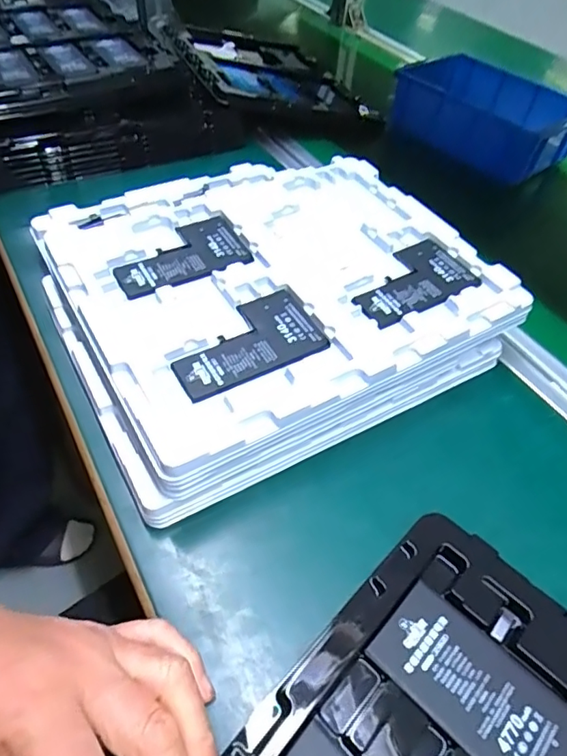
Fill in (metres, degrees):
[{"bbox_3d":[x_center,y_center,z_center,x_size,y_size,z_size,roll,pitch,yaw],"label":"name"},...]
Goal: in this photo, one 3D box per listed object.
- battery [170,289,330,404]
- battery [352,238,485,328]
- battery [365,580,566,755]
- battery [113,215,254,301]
[{"bbox_3d":[-0.024,-0.023,0.324,0.095,0.006,0.059,-23,54,-23],"label":"battery"},{"bbox_3d":[0.090,-0.070,0.367,0.098,0.004,0.057,-27,56,-25],"label":"battery"},{"bbox_3d":[0.093,0.148,0.244,0.097,0.004,0.050,37,55,25],"label":"battery"},{"bbox_3d":[-0.075,-0.089,0.373,0.095,0.005,0.065,-19,53,-20],"label":"battery"}]

